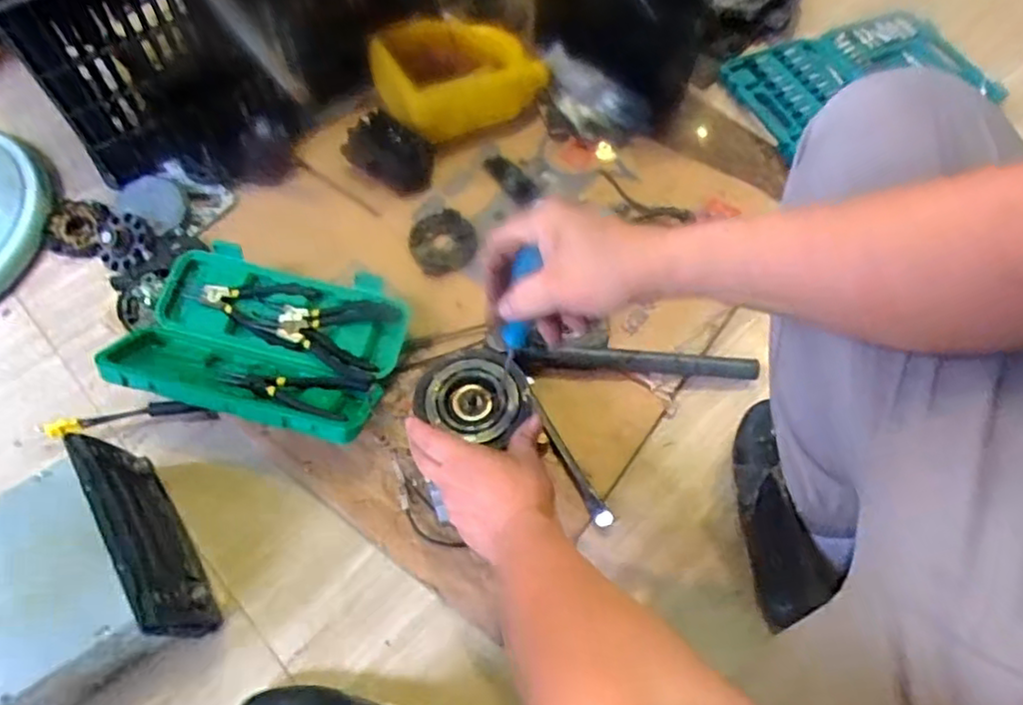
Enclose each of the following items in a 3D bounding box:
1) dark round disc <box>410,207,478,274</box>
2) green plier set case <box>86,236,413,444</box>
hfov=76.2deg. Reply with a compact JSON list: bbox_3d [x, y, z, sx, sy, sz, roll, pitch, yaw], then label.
[{"bbox_3d":[-0.092,-0.152,0.882,0.094,0.010,0.085,-38,70,-19],"label":"dark round disc"},{"bbox_3d":[-0.283,-0.011,0.758,0.282,0.095,0.210,10,63,3],"label":"green plier set case"}]

